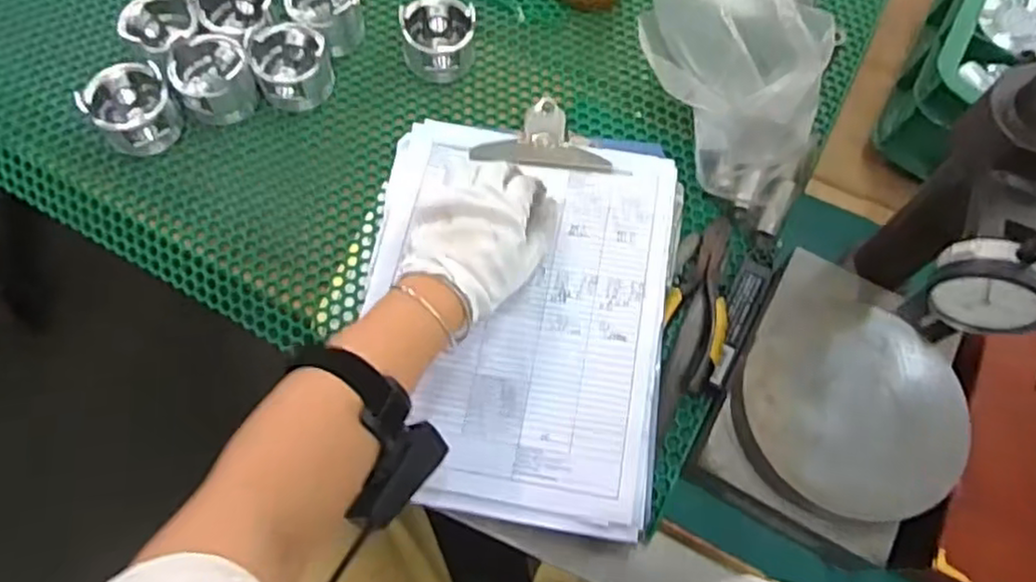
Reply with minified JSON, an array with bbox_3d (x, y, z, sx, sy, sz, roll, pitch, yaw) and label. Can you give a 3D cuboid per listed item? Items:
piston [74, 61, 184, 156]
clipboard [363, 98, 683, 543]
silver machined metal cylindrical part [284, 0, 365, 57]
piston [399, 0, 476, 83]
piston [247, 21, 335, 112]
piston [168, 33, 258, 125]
[{"bbox_3d":[-0.316,-0.150,0.575,0.065,0.043,0.061,-33,73,-14],"label":"piston"},{"bbox_3d":[-0.003,0.005,0.539,0.235,0.032,0.323,10,68,1],"label":"clipboard"},{"bbox_3d":[-0.172,-0.248,0.629,0.064,0.046,0.065,1,68,-2],"label":"silver machined metal cylindrical part"},{"bbox_3d":[-0.072,-0.224,0.623,0.061,0.046,0.061,9,68,1],"label":"piston"},{"bbox_3d":[-0.195,-0.194,0.603,0.062,0.048,0.059,1,68,-2],"label":"piston"},{"bbox_3d":[-0.256,-0.180,0.592,0.060,0.045,0.059,1,68,-2],"label":"piston"}]

